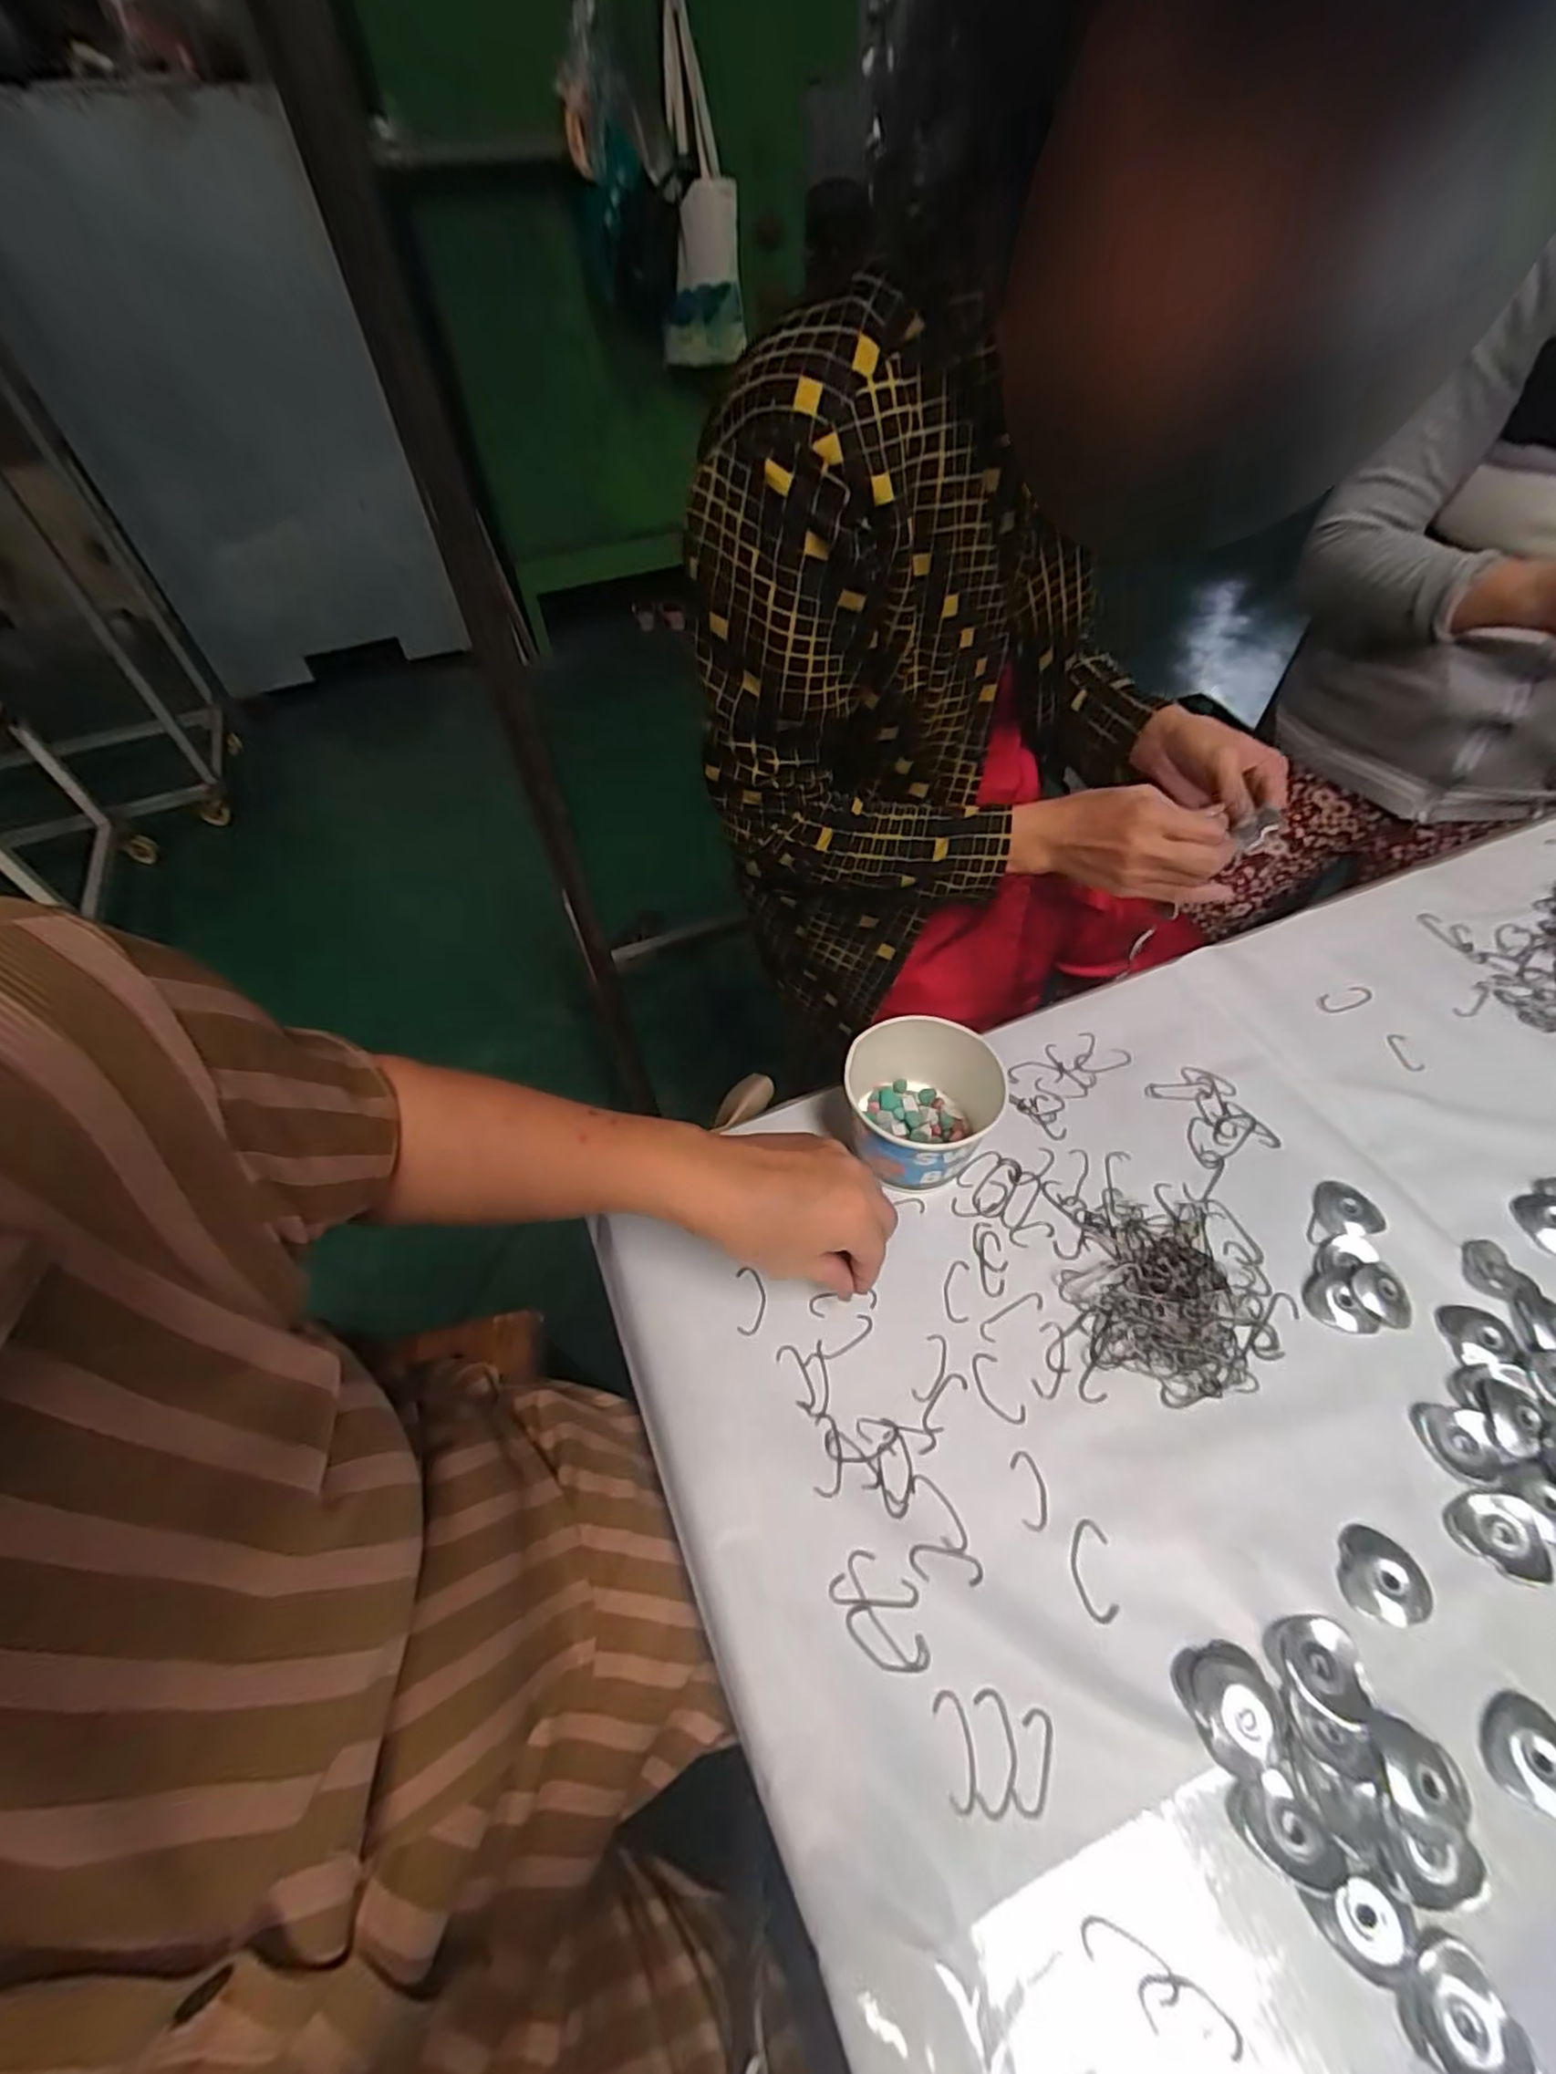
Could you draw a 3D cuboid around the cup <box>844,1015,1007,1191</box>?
[{"bbox_3d":[0.093,0.047,0.456,0.096,0.077,0.087,2,51,5],"label":"cup"}]

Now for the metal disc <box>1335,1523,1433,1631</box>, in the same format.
[{"bbox_3d":[0.280,0.249,0.333,0.034,0.009,0.037,-2,51,2],"label":"metal disc"}]

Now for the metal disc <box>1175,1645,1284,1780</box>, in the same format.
[{"bbox_3d":[0.195,0.284,0.306,0.037,0.010,0.040,-2,51,2],"label":"metal disc"}]

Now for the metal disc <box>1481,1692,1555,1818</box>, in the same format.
[{"bbox_3d":[0.312,0.294,0.295,0.036,0.007,0.036,-2,51,2],"label":"metal disc"}]

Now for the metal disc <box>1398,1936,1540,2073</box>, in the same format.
[{"bbox_3d":[0.243,0.348,0.252,0.036,0.004,0.036,-2,51,2],"label":"metal disc"}]

